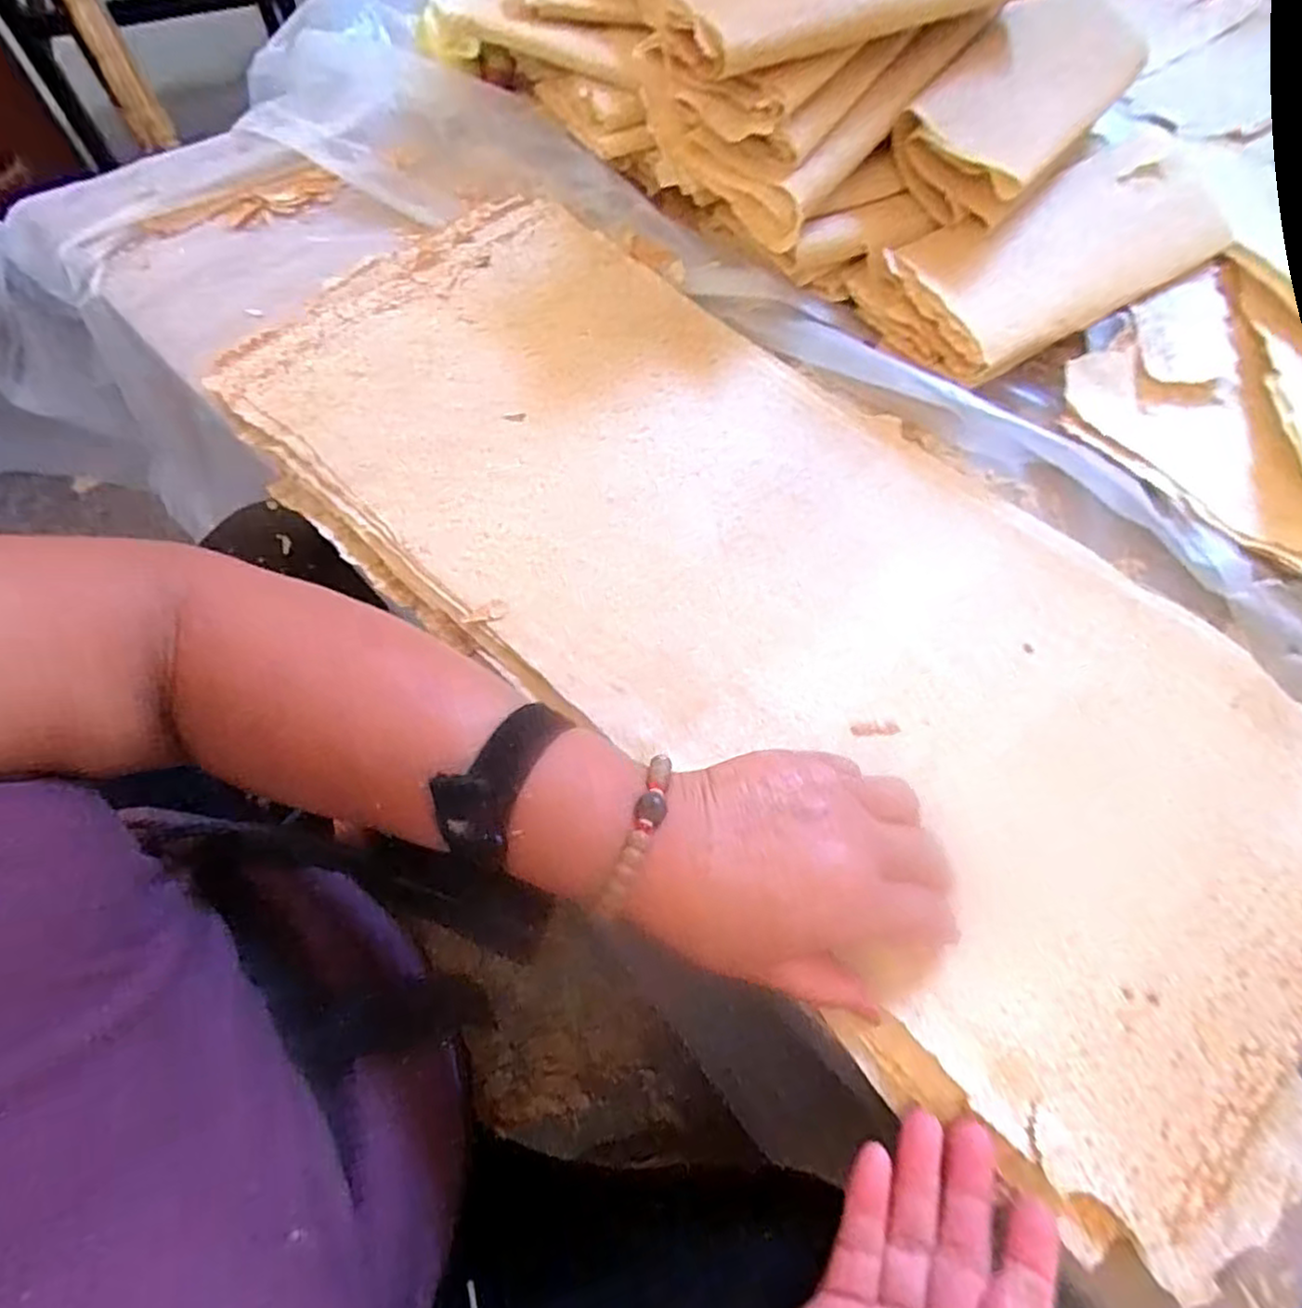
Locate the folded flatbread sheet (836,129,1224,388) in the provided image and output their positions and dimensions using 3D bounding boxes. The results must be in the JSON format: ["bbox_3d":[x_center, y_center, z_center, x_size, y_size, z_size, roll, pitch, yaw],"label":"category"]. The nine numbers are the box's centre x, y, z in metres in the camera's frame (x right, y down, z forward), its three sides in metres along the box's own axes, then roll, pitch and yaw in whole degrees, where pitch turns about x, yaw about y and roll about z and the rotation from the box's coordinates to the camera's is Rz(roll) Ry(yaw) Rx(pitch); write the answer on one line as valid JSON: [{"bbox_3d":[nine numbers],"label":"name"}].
[{"bbox_3d":[0.286,-0.288,0.498,0.283,0.035,0.123,-29,70,-13],"label":"folded flatbread sheet"}]

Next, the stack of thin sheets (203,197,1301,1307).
[{"bbox_3d":[0.059,-0.046,0.408,0.688,0.024,0.299,40,71,14],"label":"stack of thin sheets"}]

